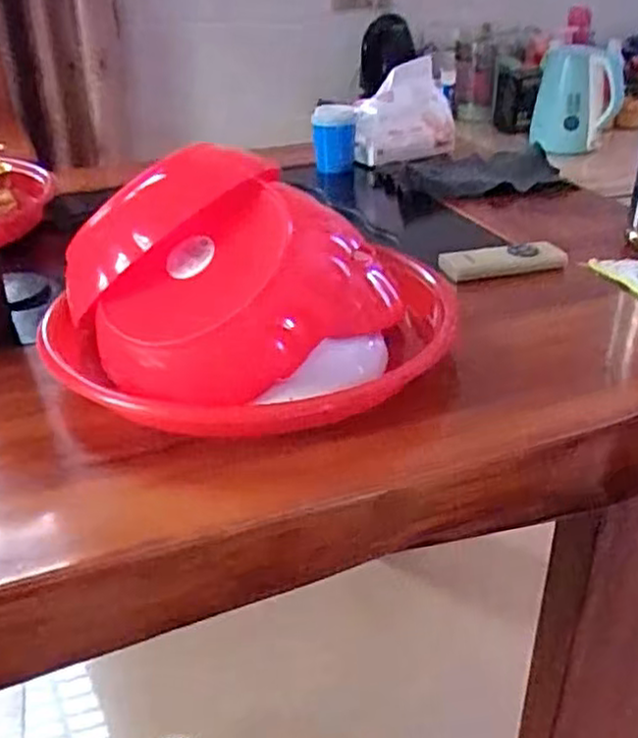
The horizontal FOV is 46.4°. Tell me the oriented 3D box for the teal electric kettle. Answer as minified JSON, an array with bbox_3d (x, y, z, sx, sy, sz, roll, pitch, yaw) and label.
[{"bbox_3d":[0.517,-0.540,1.491,0.162,0.190,0.133,9,31,17],"label":"teal electric kettle"}]

